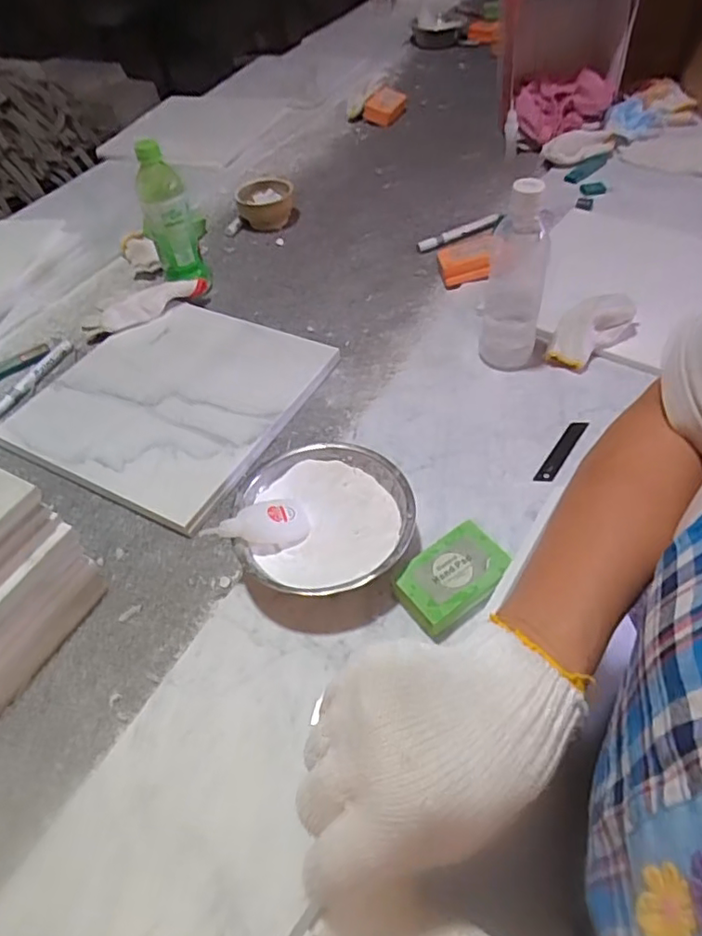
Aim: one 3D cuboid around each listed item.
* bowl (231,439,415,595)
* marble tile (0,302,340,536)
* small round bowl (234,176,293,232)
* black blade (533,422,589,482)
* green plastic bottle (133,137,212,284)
[{"bbox_3d":[-0.024,0.054,0.548,0.158,0.050,0.156,-3,51,4],"label":"bowl"},{"bbox_3d":[-0.236,-0.097,0.734,0.336,0.024,0.308,21,56,21],"label":"marble tile"},{"bbox_3d":[-0.148,-0.463,1.025,0.096,0.055,0.095,-3,51,4],"label":"small round bowl"},{"bbox_3d":[0.221,-0.019,0.618,0.017,0.004,0.099,28,59,25],"label":"black blade"},{"bbox_3d":[-0.247,-0.346,0.822,0.079,0.180,0.059,-16,51,-7],"label":"green plastic bottle"}]

